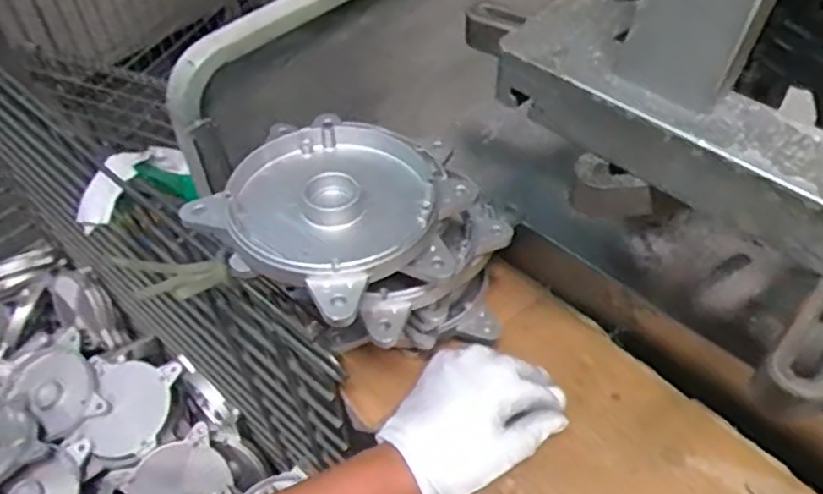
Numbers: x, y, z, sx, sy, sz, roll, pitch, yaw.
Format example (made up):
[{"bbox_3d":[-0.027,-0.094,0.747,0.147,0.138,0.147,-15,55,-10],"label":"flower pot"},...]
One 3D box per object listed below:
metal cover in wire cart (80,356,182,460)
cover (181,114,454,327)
[{"bbox_3d":[-0.402,0.228,0.950,0.118,0.021,0.132,0,73,0],"label":"metal cover in wire cart"},{"bbox_3d":[-0.044,-0.030,0.458,0.146,0.041,0.159,30,57,26],"label":"cover"}]

